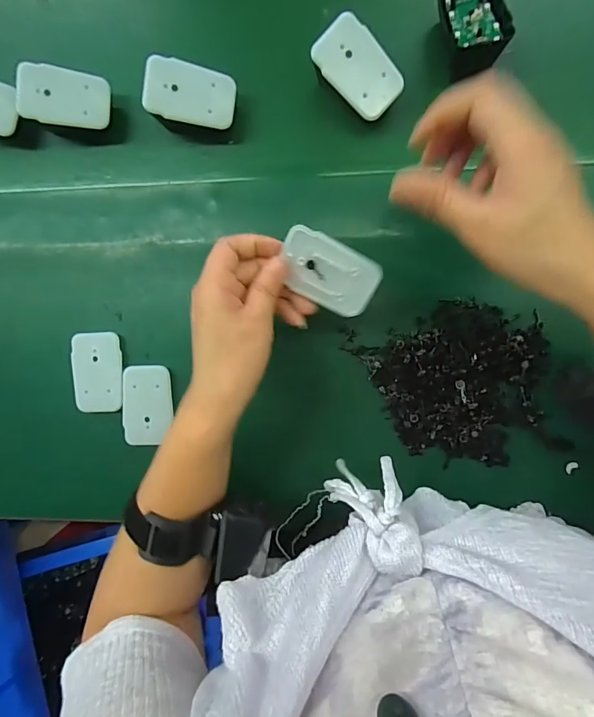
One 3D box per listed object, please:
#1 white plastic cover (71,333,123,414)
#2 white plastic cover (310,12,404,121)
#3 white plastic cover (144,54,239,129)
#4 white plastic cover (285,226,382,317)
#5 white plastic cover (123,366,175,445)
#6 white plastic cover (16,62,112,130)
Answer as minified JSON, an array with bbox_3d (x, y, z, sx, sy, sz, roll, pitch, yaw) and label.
[{"bbox_3d":[-0.176,0.012,0.367,0.041,0.005,0.069,-3,89,2],"label":"white plastic cover"},{"bbox_3d":[0.046,-0.219,0.317,0.069,0.013,0.043,40,98,-16],"label":"white plastic cover"},{"bbox_3d":[-0.083,-0.206,0.325,0.068,0.004,0.043,4,95,-16],"label":"white plastic cover"},{"bbox_3d":[0.021,-0.060,0.290,0.069,0.004,0.044,28,119,-3],"label":"white plastic cover"},{"bbox_3d":[-0.130,0.041,0.362,0.042,0.004,0.068,-1,89,2],"label":"white plastic cover"},{"bbox_3d":[-0.189,-0.212,0.338,0.067,0.007,0.044,2,95,-18],"label":"white plastic cover"}]

